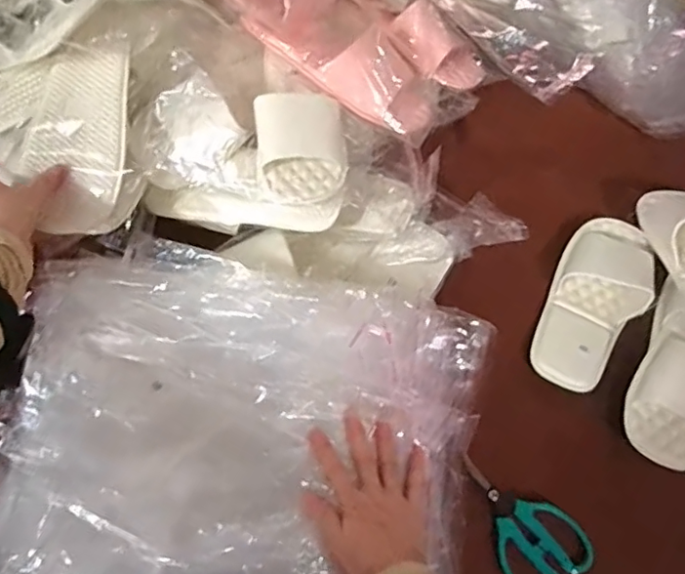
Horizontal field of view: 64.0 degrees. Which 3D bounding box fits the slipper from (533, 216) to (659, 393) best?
[{"bbox_3d":[0.292,0.015,0.644,0.099,0.038,0.228,33,68,11],"label":"slipper"}]

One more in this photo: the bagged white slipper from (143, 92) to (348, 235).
[{"bbox_3d":[-0.110,-0.135,0.603,0.225,0.095,0.126,8,66,0],"label":"bagged white slipper"}]

